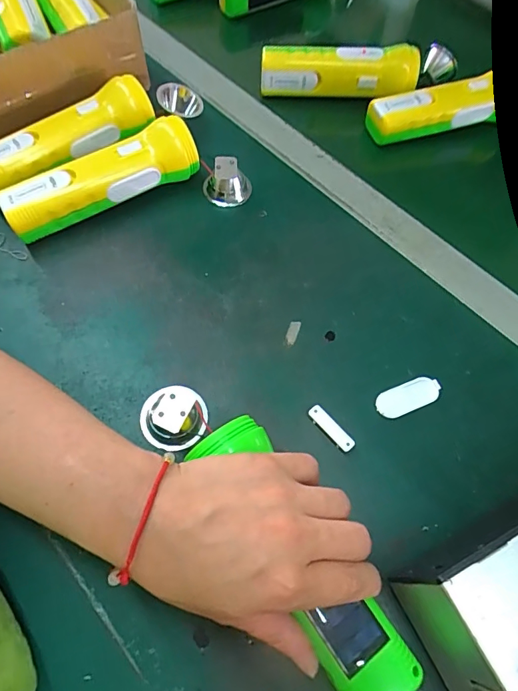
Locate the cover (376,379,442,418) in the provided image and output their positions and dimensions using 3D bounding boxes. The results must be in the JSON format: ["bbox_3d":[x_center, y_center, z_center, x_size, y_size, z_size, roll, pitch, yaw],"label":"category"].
[{"bbox_3d":[0.111,0.038,0.325,0.052,0.004,0.021,-19,65,-13],"label":"cover"}]

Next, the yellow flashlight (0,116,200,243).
[{"bbox_3d":[-0.137,-0.144,0.385,0.170,0.047,0.046,-27,67,-16],"label":"yellow flashlight"}]

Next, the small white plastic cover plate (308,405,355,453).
[{"bbox_3d":[0.051,0.058,0.308,0.011,0.006,0.038,-38,70,-20],"label":"small white plastic cover plate"}]

